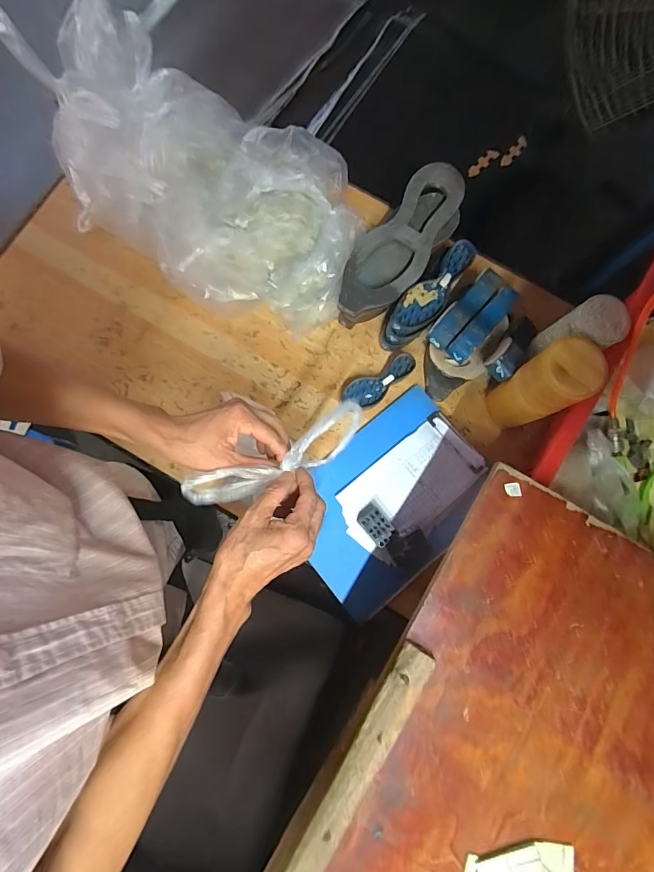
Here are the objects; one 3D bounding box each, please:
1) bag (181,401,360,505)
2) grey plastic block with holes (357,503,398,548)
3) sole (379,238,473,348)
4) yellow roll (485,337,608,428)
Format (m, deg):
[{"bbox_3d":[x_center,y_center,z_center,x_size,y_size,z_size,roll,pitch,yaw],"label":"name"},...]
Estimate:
[{"bbox_3d":[-0.051,0.023,0.437,0.202,0.054,0.049,-27,81,-9],"label":"bag"},{"bbox_3d":[0.073,0.134,0.611,0.035,0.023,0.059,-39,83,-8],"label":"grey plastic block with holes"},{"bbox_3d":[0.158,-0.221,0.657,0.067,0.098,0.181,36,81,5],"label":"sole"},{"bbox_3d":[0.289,-0.065,0.564,0.070,0.186,0.077,-27,81,-6],"label":"yellow roll"}]

